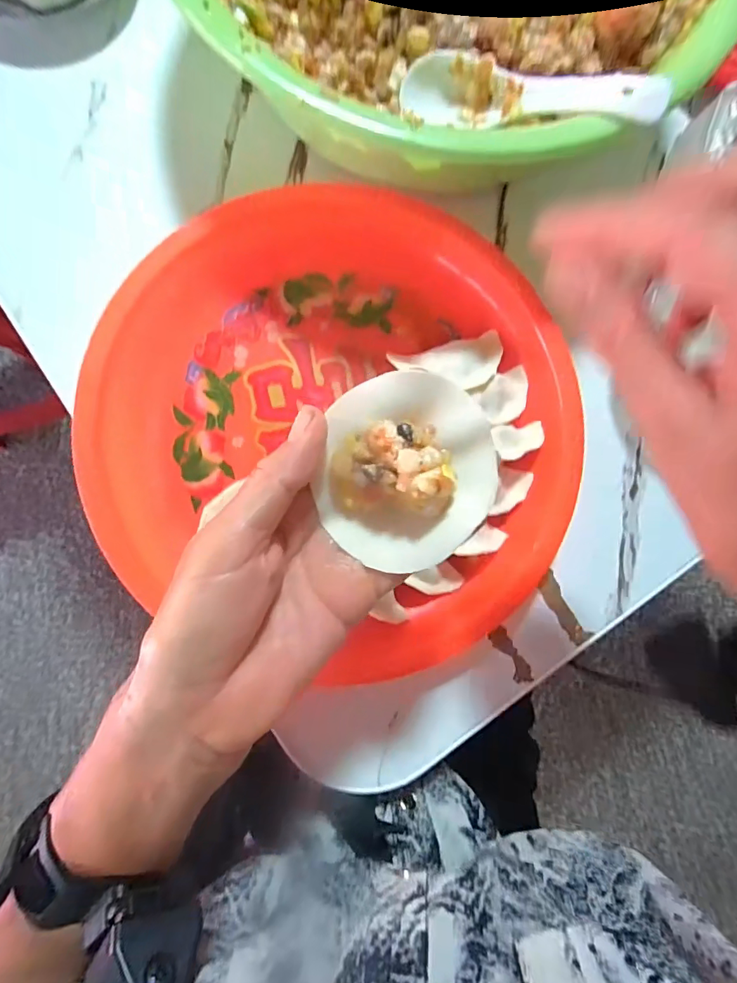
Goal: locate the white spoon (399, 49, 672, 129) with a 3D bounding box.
[{"bbox_3d":[0.083,-0.209,0.256,0.134,0.023,0.030,22,82,22],"label":"white spoon"}]

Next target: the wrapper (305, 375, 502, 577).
[{"bbox_3d":[0.016,-0.008,0.190,0.067,0.028,0.075,9,84,-5],"label":"wrapper"}]

